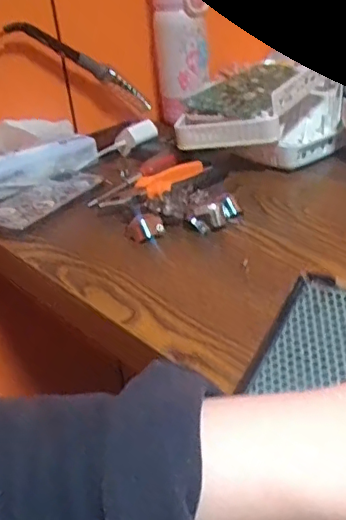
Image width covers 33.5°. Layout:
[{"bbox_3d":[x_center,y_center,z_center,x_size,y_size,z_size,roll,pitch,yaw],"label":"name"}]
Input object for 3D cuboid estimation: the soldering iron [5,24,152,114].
[{"bbox_3d":[-0.100,-0.225,0.671,0.215,0.023,0.029,21,7,-43],"label":"soldering iron"}]

